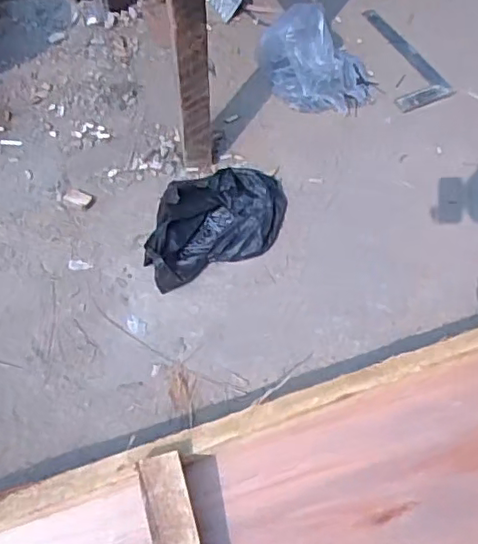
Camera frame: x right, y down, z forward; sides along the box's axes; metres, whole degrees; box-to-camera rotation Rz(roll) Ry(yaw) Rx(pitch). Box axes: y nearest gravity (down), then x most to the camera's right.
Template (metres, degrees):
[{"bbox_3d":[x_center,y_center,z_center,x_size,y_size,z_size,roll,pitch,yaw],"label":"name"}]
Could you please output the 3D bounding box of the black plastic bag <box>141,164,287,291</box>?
[{"bbox_3d":[-0.045,-0.098,1.169,0.317,0.071,0.182,-27,63,-19],"label":"black plastic bag"}]

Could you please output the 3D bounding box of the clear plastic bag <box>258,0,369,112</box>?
[{"bbox_3d":[0.176,-0.481,1.365,0.268,0.168,0.157,0,58,-4],"label":"clear plastic bag"}]

